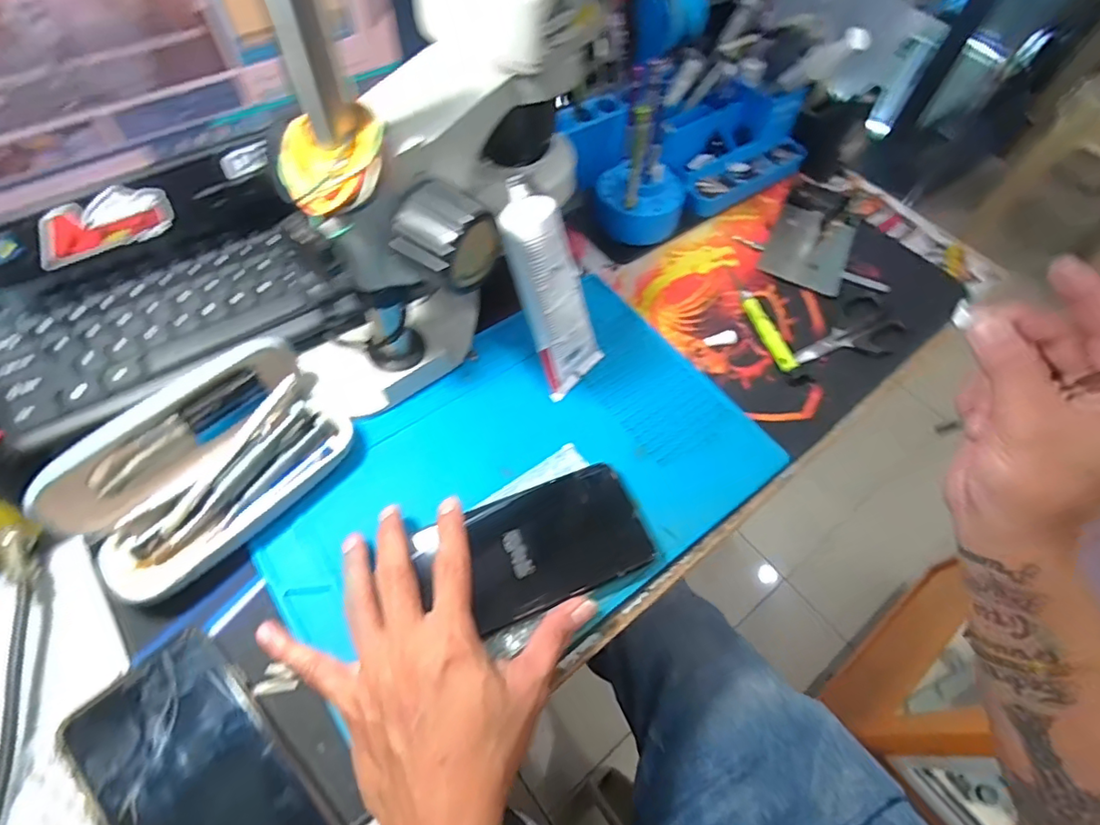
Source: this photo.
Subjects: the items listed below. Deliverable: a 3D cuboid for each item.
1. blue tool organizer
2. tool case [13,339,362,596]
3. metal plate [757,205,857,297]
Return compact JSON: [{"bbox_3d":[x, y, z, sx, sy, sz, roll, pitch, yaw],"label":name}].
[{"bbox_3d":[0.138,-0.256,0.545,0.253,0.080,0.127,-26,65,-19],"label":"blue tool organizer"},{"bbox_3d":[-0.214,0.029,0.349,0.162,0.063,0.102,-39,69,-24],"label":"tool case"},{"bbox_3d":[0.248,-0.157,0.531,0.073,0.010,0.101,26,63,12],"label":"metal plate"}]

